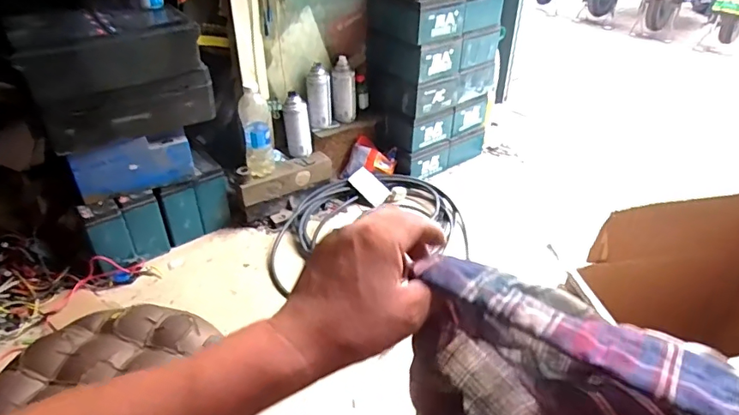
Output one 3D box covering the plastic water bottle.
[{"bbox_3d":[-0.265,-0.173,1.202,0.068,0.208,0.062,-7,37,-10],"label":"plastic water bottle"}]

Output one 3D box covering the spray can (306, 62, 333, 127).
[{"bbox_3d":[-0.126,-0.281,1.297,0.059,0.147,0.055,-4,36,-6],"label":"spray can"}]

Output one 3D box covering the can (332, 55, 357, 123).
[{"bbox_3d":[-0.067,-0.308,1.352,0.062,0.149,0.064,-1,36,-2],"label":"can"}]

